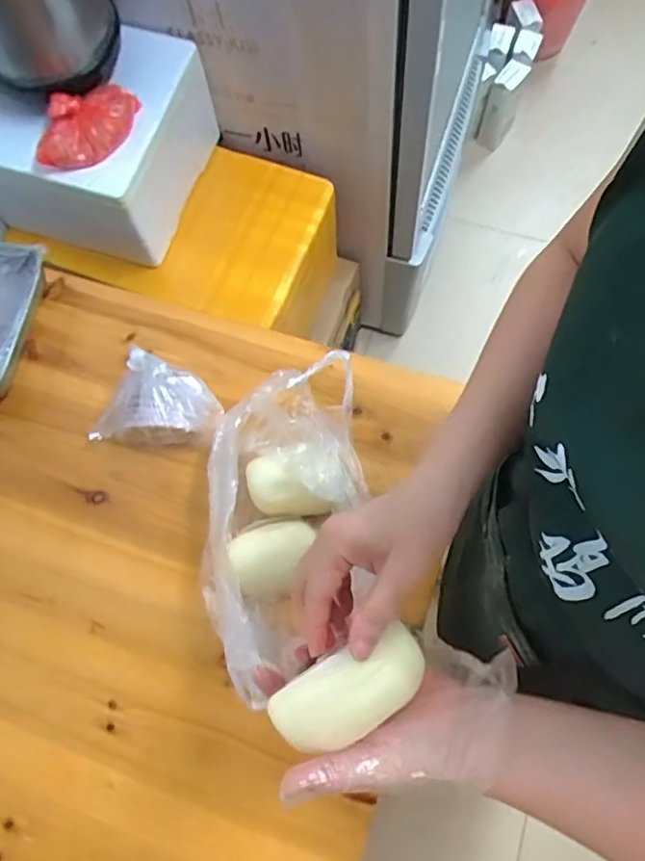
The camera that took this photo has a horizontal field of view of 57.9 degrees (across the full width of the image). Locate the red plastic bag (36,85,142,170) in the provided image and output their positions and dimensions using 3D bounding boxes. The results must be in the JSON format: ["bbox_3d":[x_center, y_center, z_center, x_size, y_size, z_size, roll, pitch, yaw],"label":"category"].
[{"bbox_3d":[-0.291,-0.379,0.716,0.146,0.057,0.071,-31,73,-9],"label":"red plastic bag"}]

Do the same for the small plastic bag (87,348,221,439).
[{"bbox_3d":[-0.182,-0.035,0.614,0.139,0.116,0.066,-3,72,2],"label":"small plastic bag"}]

